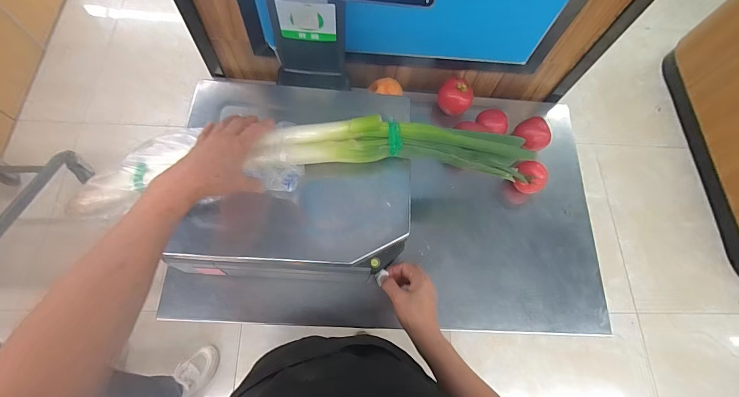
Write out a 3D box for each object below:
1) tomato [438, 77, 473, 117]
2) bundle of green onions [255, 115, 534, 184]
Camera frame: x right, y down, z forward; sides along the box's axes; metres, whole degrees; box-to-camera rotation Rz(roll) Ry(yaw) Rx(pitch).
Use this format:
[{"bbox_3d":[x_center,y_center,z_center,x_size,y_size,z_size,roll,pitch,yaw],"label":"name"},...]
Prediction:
[{"bbox_3d":[0.182,-0.215,0.753,0.072,0.077,0.075,2,69,-4],"label":"tomato"},{"bbox_3d":[0.053,-0.077,0.533,0.419,0.038,0.077,1,72,-10],"label":"bundle of green onions"}]

